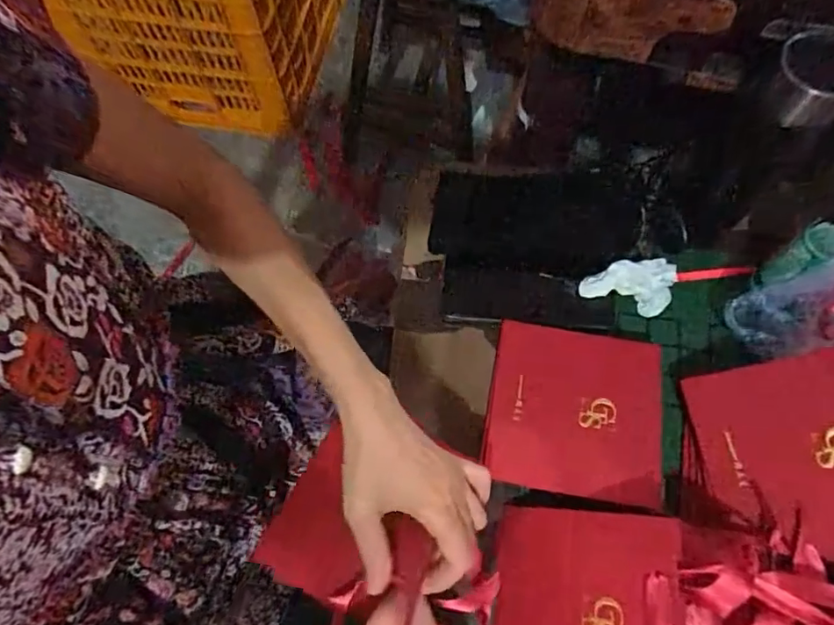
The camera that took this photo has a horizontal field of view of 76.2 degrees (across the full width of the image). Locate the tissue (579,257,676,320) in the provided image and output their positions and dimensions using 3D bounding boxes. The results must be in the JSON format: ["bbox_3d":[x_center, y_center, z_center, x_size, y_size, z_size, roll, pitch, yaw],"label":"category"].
[{"bbox_3d":[0.201,-0.028,0.508,0.089,0.031,0.046,8,68,4],"label":"tissue"}]

